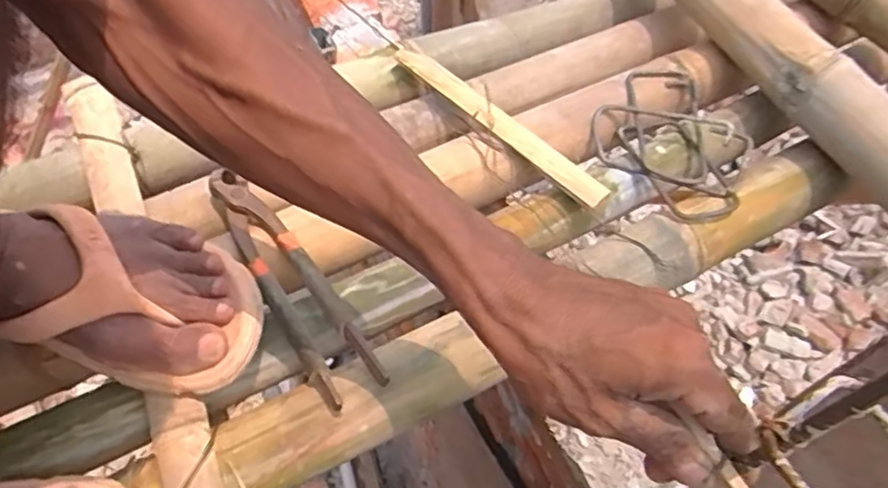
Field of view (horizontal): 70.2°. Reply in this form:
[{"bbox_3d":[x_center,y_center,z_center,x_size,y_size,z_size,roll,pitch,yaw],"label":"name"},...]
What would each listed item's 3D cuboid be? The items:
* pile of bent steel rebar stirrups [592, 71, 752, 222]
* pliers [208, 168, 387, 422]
[{"bbox_3d":[0.203,-0.088,0.552,0.116,0.040,0.154,-30,63,-17],"label":"pile of bent steel rebar stirrups"},{"bbox_3d":[-0.114,0.025,0.477,0.050,0.029,0.213,-29,62,-17],"label":"pliers"}]

